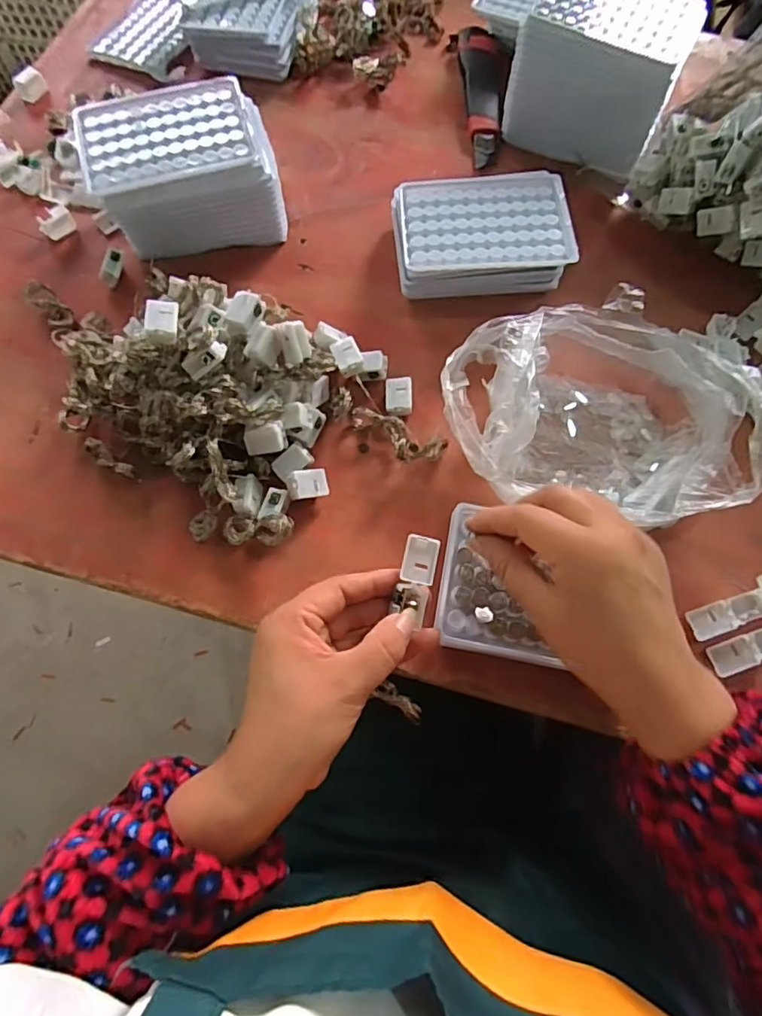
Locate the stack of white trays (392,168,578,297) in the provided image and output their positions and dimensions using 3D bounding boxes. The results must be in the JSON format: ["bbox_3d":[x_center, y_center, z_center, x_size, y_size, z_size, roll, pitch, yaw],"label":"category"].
[{"bbox_3d":[0.079,-0.217,0.449,0.133,0.049,0.104,-3,70,-2],"label":"stack of white trays"}]

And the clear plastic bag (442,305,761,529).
[{"bbox_3d":[0.150,-0.062,0.387,0.203,0.058,0.149,-1,70,-2],"label":"clear plastic bag"}]

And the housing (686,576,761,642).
[{"bbox_3d":[0.241,0.067,0.369,0.077,0.010,0.026,-18,71,-8],"label":"housing"}]

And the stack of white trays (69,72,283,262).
[{"bbox_3d":[-0.158,-0.273,0.453,0.144,0.073,0.104,-15,71,-7],"label":"stack of white trays"}]

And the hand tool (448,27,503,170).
[{"bbox_3d":[0.095,-0.401,0.532,0.047,0.013,0.170,1,70,-1],"label":"hand tool"}]

